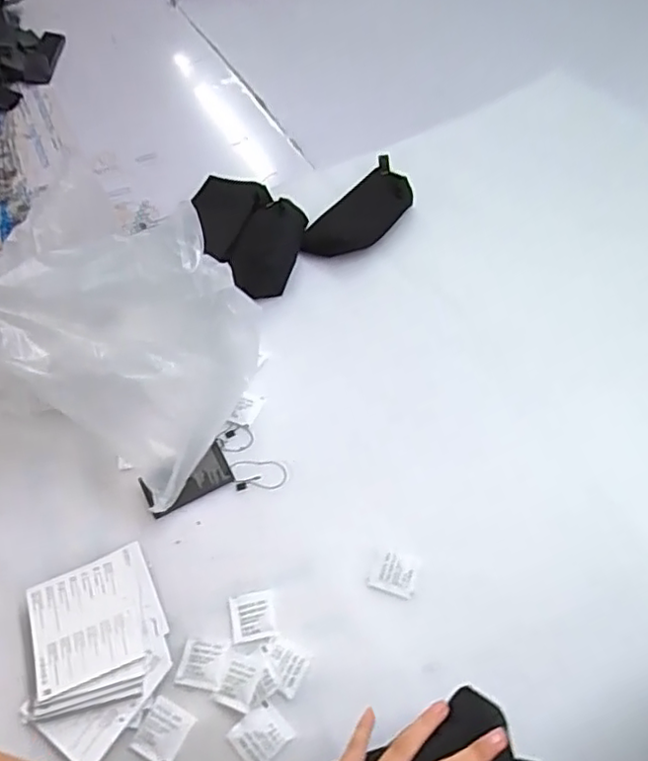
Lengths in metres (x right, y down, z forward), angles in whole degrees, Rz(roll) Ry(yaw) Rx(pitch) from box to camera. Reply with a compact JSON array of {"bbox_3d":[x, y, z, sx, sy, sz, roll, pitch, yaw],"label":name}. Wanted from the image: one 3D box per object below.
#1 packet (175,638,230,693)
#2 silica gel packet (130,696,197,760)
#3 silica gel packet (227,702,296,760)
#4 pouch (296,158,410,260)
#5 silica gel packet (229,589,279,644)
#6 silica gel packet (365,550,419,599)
[{"bbox_3d":[-0.106,0.245,0.536,0.038,0.004,0.038,4,52,10],"label":"packet"},{"bbox_3d":[-0.132,0.287,0.504,0.036,0.004,0.043,21,56,21],"label":"silica gel packet"},{"bbox_3d":[-0.051,0.287,0.499,0.042,0.006,0.037,-37,57,-22],"label":"silica gel packet"},{"bbox_3d":[0.059,-0.243,0.886,0.097,0.022,0.223,24,58,23],"label":"pouch"},{"bbox_3d":[-0.065,0.212,0.558,0.040,0.004,0.044,-13,51,-4],"label":"silica gel packet"},{"bbox_3d":[0.066,0.179,0.576,0.041,0.009,0.037,14,54,17],"label":"silica gel packet"}]

